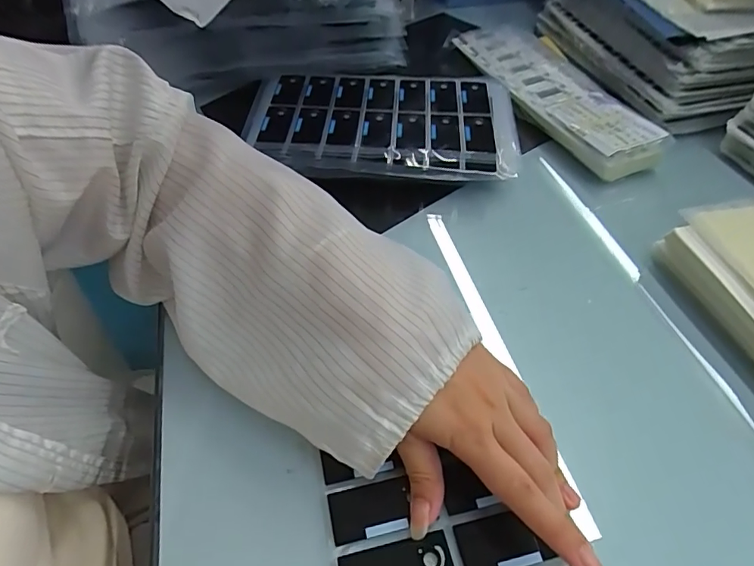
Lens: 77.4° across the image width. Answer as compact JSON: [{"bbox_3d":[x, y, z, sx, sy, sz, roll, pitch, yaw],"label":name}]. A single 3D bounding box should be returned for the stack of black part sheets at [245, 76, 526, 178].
[{"bbox_3d":[0.006,-0.165,0.465,0.259,0.022,0.153,0,50,2],"label":"stack of black part sheets"}]

